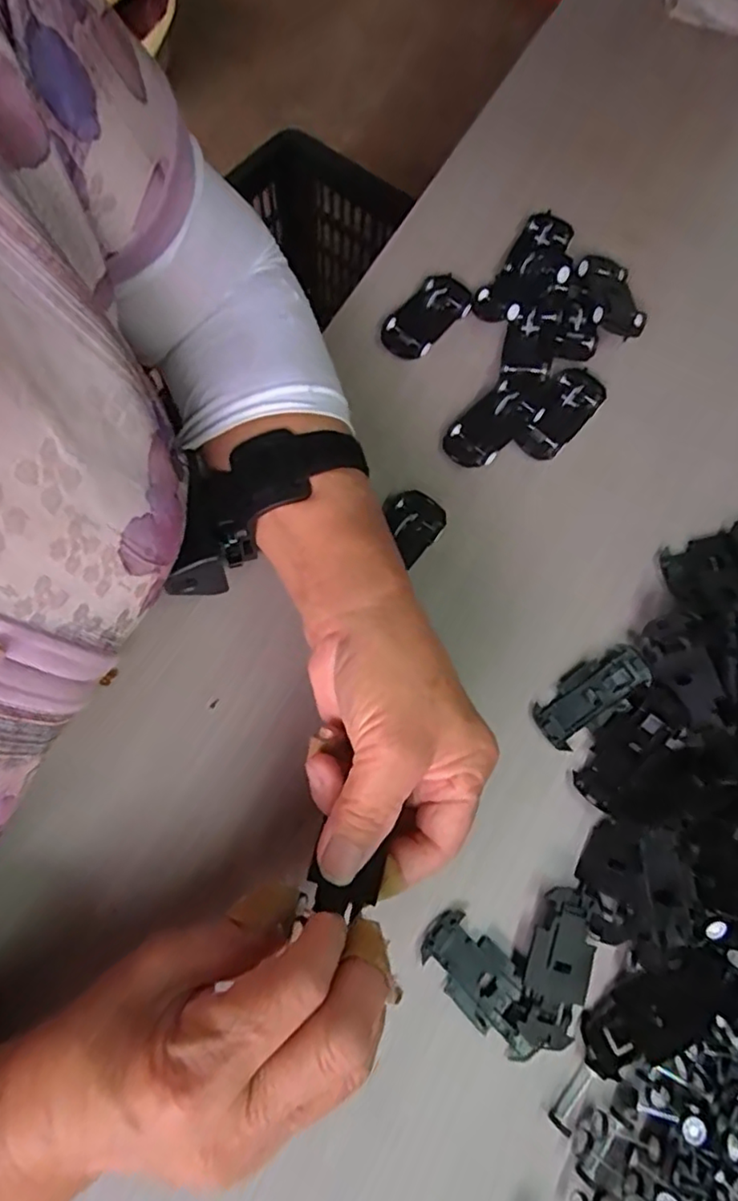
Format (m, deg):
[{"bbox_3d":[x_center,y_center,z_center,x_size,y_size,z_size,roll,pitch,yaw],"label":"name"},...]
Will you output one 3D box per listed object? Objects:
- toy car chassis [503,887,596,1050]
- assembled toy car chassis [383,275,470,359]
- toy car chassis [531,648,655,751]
[{"bbox_3d":[0.084,0.164,0.275,0.029,0.010,0.065,22,74,4],"label":"toy car chassis"},{"bbox_3d":[0.035,-0.170,0.366,0.031,0.011,0.058,42,76,9],"label":"assembled toy car chassis"},{"bbox_3d":[0.113,0.048,0.312,0.062,0.005,0.029,-32,77,-11],"label":"toy car chassis"}]

